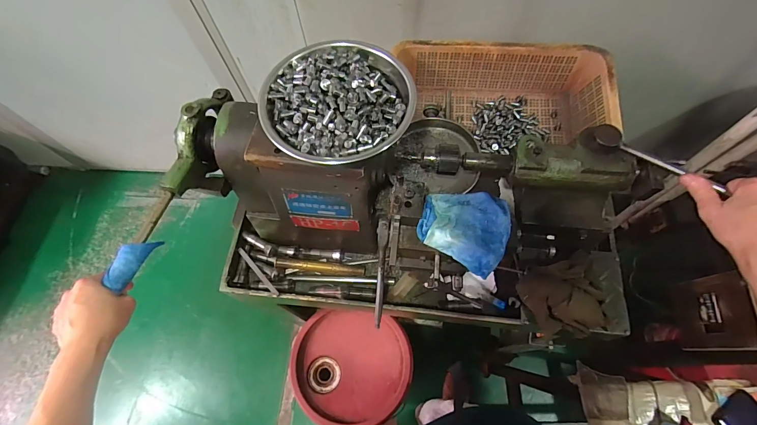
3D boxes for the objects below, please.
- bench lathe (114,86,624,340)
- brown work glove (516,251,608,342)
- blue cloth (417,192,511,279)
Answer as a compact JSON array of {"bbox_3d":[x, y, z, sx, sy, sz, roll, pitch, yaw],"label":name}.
[{"bbox_3d":[0.064,0.008,0.544,0.668,0.284,0.268,2,66,3],"label":"bench lathe"},{"bbox_3d":[0.304,0.135,0.564,0.139,0.053,0.120,-16,66,-5],"label":"brown work glove"},{"bbox_3d":[0.112,0.012,0.445,0.108,0.029,0.099,26,69,13],"label":"blue cloth"}]

